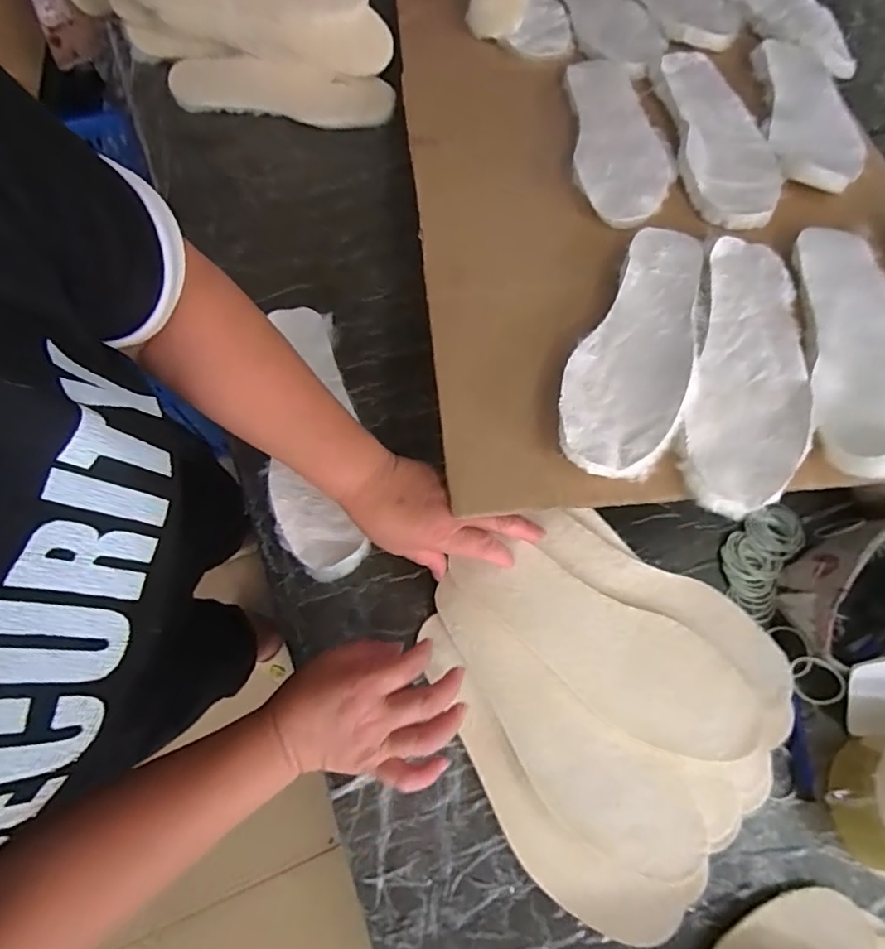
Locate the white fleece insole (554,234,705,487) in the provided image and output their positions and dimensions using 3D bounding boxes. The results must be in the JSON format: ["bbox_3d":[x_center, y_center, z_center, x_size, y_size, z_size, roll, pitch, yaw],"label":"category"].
[{"bbox_3d":[0.165,-0.117,0.473,0.091,0.014,0.270,17,65,10],"label":"white fleece insole"}]

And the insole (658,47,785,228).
[{"bbox_3d":[0.295,-0.375,0.605,0.085,0.015,0.289,-5,63,7],"label":"insole"}]

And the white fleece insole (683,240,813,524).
[{"bbox_3d":[0.252,-0.092,0.456,0.084,0.028,0.269,17,70,7],"label":"white fleece insole"}]

